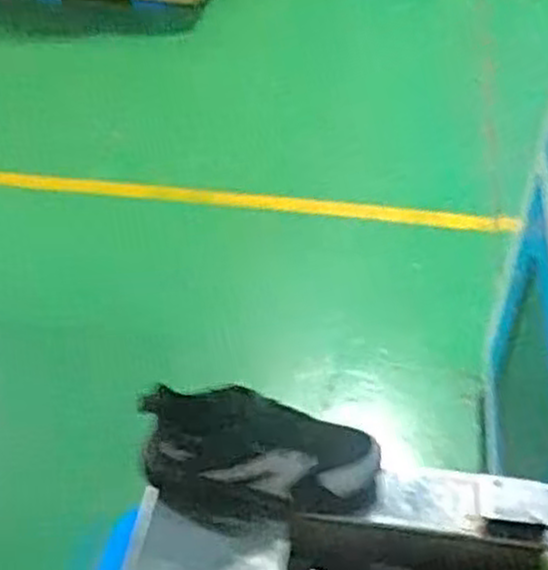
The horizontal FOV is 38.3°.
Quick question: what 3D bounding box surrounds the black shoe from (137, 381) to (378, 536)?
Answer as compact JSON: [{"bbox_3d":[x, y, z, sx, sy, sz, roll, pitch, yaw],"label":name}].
[{"bbox_3d":[-0.015,0.192,0.864,0.256,0.134,0.086,4,44,5],"label":"black shoe"}]

